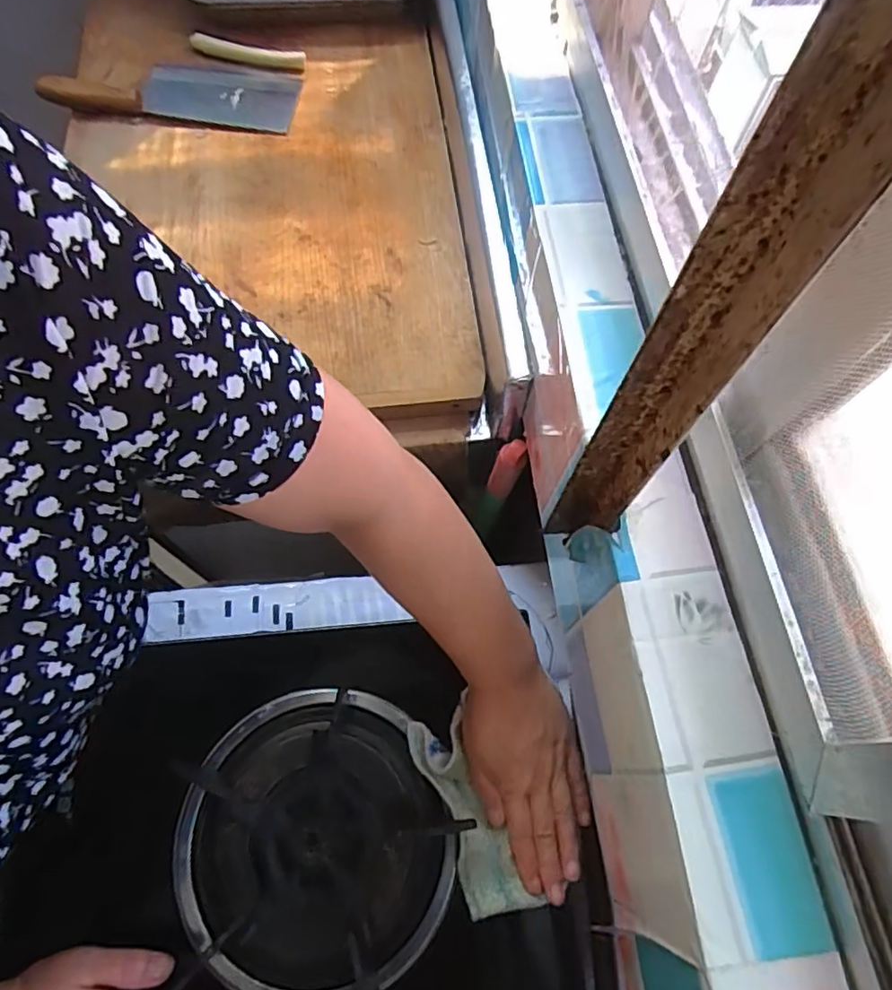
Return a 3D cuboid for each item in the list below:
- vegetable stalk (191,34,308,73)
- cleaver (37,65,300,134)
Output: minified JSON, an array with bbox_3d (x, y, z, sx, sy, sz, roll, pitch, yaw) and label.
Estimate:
[{"bbox_3d":[-0.255,-0.567,0.763,0.150,0.013,0.025,14,67,4],"label":"vegetable stalk"},{"bbox_3d":[-0.332,-0.499,0.744,0.293,0.038,0.109,7,67,1],"label":"cleaver"}]

